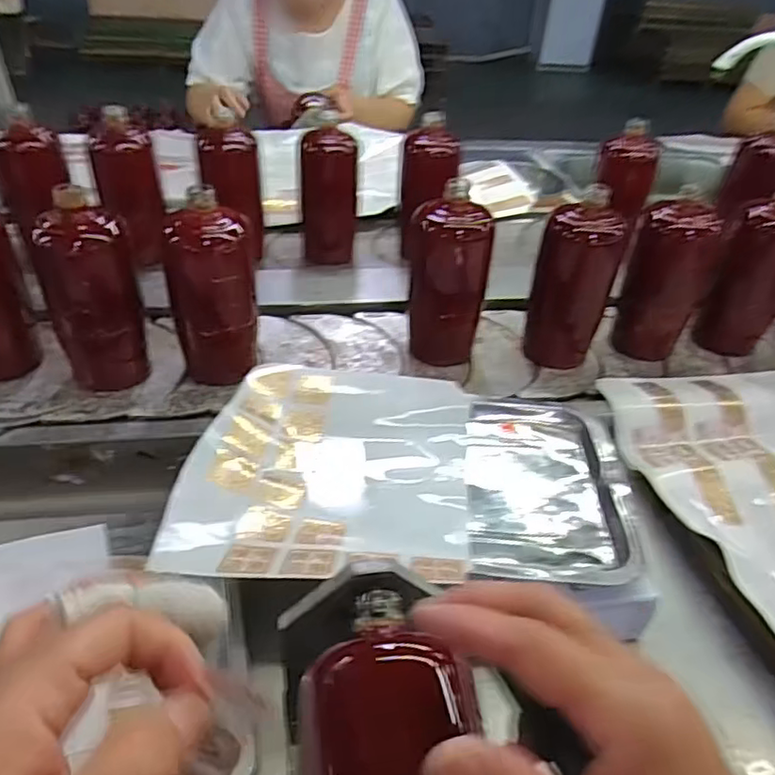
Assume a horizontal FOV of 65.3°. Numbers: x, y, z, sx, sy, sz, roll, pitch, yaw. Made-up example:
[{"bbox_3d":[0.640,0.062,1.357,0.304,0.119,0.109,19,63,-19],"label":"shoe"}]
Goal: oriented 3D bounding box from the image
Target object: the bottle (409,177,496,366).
[{"bbox_3d":[0.064,-0.111,0.636,0.075,0.172,0.064,-15,42,-25],"label":"bottle"}]

